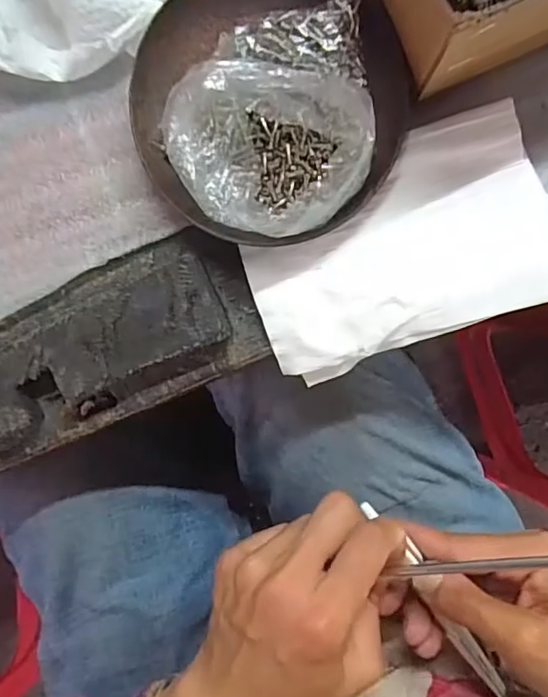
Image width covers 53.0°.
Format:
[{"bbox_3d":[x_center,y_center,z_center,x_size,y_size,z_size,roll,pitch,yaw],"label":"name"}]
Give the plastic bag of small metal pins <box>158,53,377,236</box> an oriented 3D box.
[{"bbox_3d":[-0.001,-0.083,0.231,0.085,0.041,0.070,-9,94,4],"label":"plastic bag of small metal pins"}]

